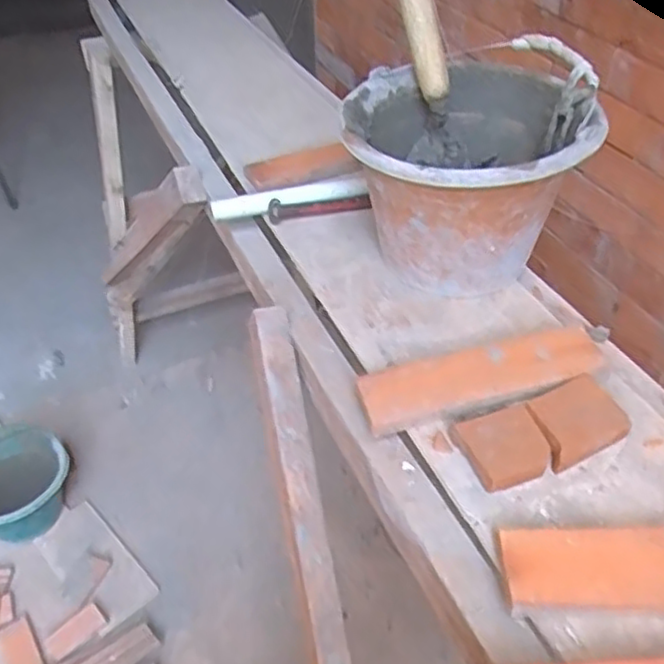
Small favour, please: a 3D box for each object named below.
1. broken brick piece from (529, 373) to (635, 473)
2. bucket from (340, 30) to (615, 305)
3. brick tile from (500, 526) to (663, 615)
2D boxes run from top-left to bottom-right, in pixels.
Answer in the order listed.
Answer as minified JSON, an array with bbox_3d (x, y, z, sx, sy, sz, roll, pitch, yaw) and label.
[{"bbox_3d":[0.204,0.075,0.582,0.074,0.022,0.069,-15,44,-14],"label":"broken brick piece"},{"bbox_3d":[0.137,-0.161,0.713,0.232,0.176,0.233,-1,43,1],"label":"bucket"},{"bbox_3d":[0.233,0.163,0.479,0.221,0.015,0.063,-5,45,4],"label":"brick tile"}]

